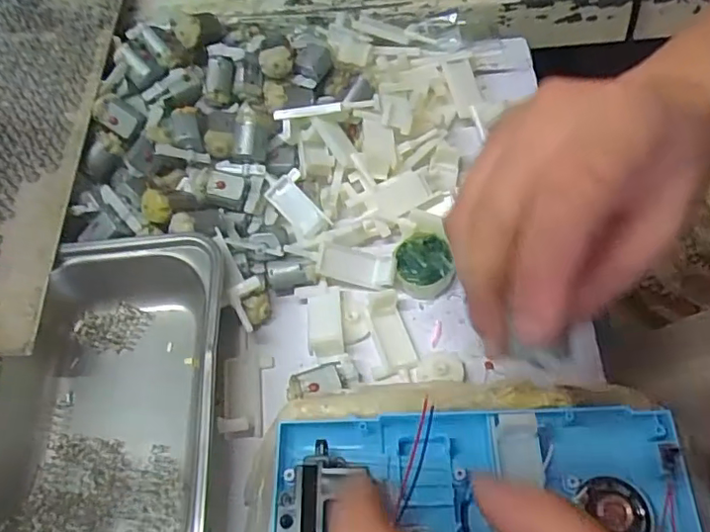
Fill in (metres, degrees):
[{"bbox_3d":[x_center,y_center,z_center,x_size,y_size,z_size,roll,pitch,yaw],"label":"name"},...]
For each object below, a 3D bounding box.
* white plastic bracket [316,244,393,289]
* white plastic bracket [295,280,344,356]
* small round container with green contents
[{"bbox_3d":[0.000,-0.001,0.316,0.040,0.013,0.017,13,64,-4],"label":"white plastic bracket"},{"bbox_3d":[-0.017,0.028,0.311,0.023,0.011,0.041,-11,63,-2],"label":"white plastic bracket"},{"bbox_3d":[0.037,-0.002,0.319,0.031,0.011,0.034,-1,63,3],"label":"small round container with green contents"}]

